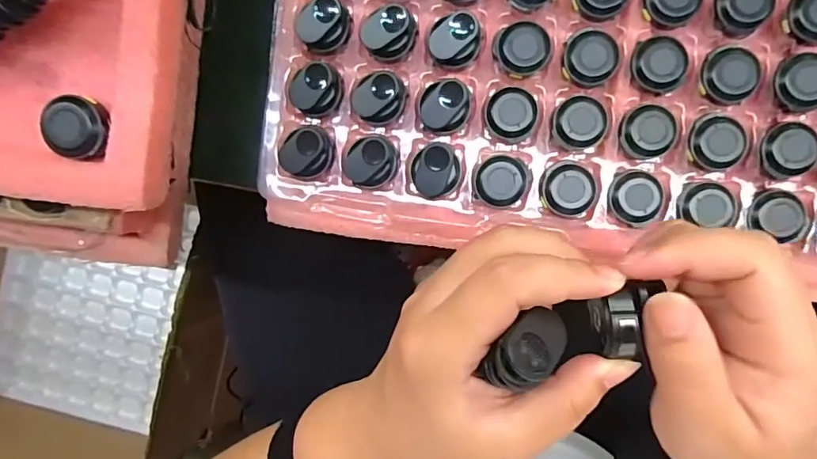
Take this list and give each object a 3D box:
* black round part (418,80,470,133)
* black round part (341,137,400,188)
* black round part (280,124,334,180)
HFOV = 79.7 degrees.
[{"bbox_3d":[0.020,-0.069,0.271,0.028,0.009,0.027,0,91,3],"label":"black round part"},{"bbox_3d":[-0.022,-0.038,0.275,0.031,0.013,0.027,-10,91,4],"label":"black round part"},{"bbox_3d":[-0.057,-0.044,0.277,0.025,0.013,0.030,40,93,2],"label":"black round part"}]

